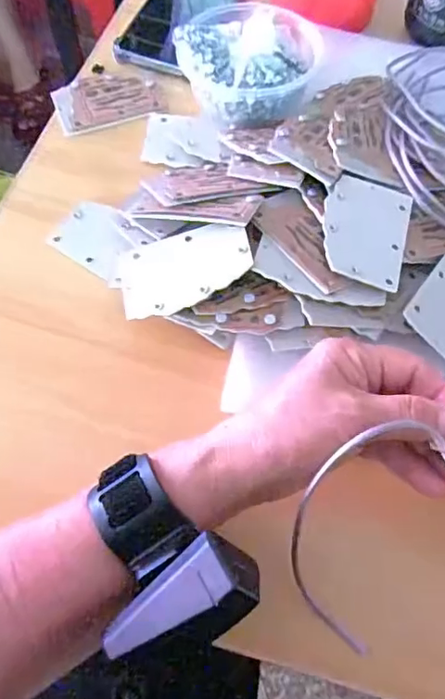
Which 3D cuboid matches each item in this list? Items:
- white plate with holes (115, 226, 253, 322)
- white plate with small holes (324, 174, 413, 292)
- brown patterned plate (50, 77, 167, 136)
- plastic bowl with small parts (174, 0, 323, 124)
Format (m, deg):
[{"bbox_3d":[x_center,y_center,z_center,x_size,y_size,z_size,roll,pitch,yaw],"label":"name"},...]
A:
[{"bbox_3d":[-0.025,-0.052,0.343,0.086,0.005,0.059,-14,59,13],"label":"white plate with holes"},{"bbox_3d":[0.092,-0.077,0.351,0.054,0.004,0.085,20,59,1],"label":"white plate with small holes"},{"bbox_3d":[-0.096,-0.209,0.453,0.085,0.005,0.057,-18,67,-10],"label":"brown patterned plate"},{"bbox_3d":[0.022,-0.231,0.424,0.101,0.058,0.104,1,65,-2],"label":"plastic bowl with small parts"}]

